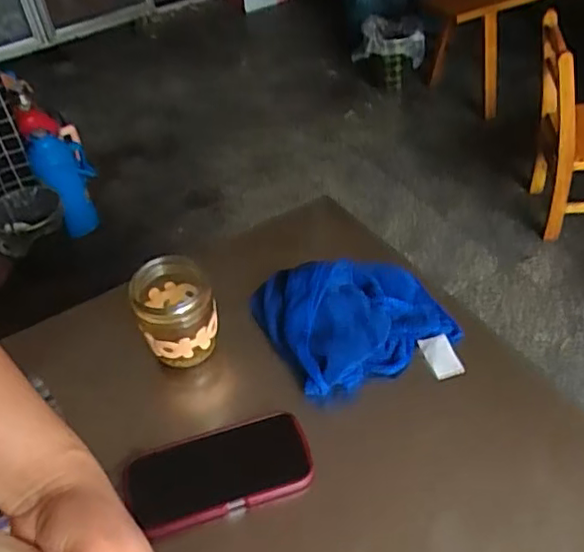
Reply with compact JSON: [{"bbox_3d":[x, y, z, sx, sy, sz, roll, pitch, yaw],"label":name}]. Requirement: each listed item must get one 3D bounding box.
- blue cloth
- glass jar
[{"bbox_3d":[0.069,0.045,0.675,0.202,0.052,0.172,-14,44,-8],"label":"blue cloth"},{"bbox_3d":[-0.118,0.037,0.641,0.077,0.093,0.073,-4,44,3],"label":"glass jar"}]

